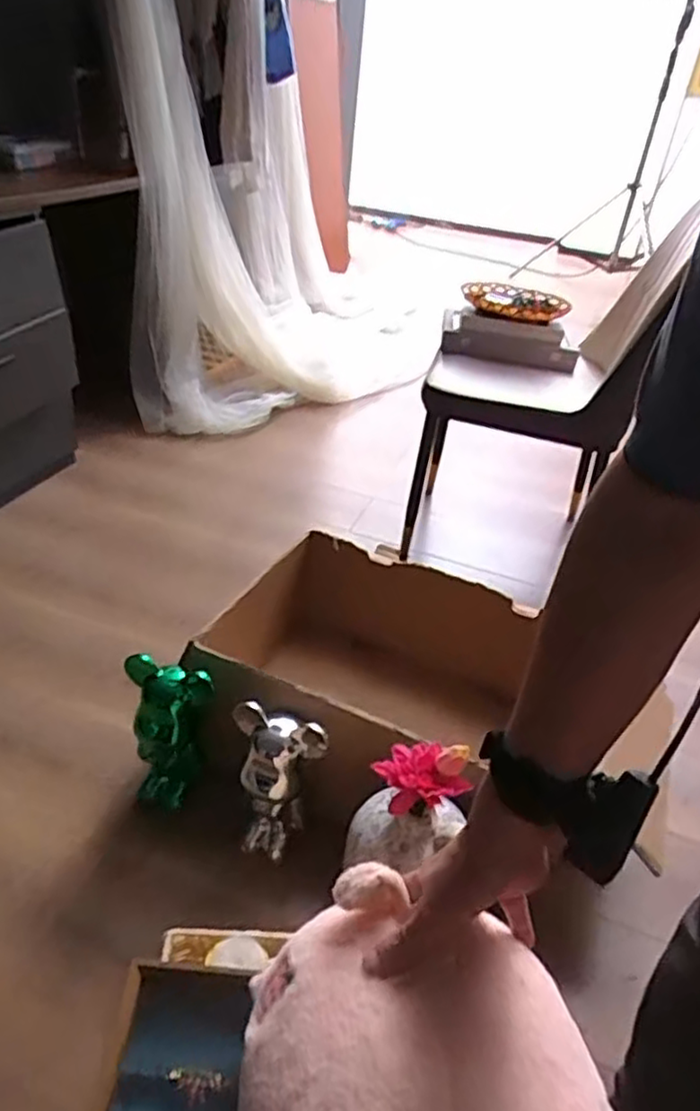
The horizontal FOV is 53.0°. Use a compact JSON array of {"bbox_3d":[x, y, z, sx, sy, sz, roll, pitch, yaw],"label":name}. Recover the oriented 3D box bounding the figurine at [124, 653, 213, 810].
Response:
[{"bbox_3d":[-0.279,0.270,1.085,0.124,0.231,0.098,1,35,-10],"label":"figurine"}]

